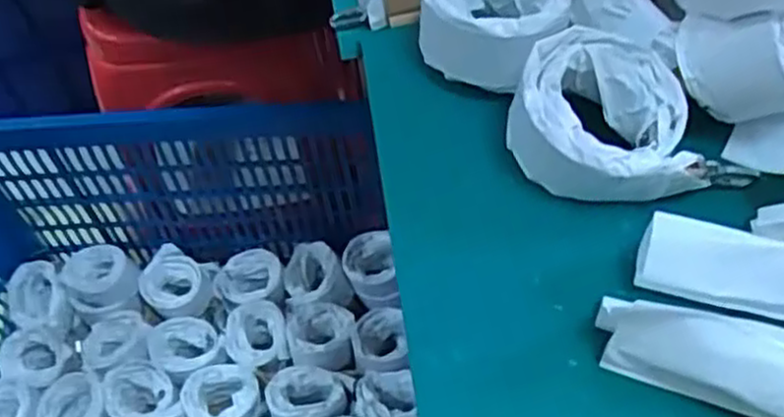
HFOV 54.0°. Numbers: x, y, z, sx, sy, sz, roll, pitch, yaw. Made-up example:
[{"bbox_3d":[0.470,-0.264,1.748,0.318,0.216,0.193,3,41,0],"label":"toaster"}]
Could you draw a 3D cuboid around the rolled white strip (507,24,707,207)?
[{"bbox_3d":[0.122,-0.047,0.443,0.103,0.065,0.089,-3,54,3],"label":"rolled white strip"}]

